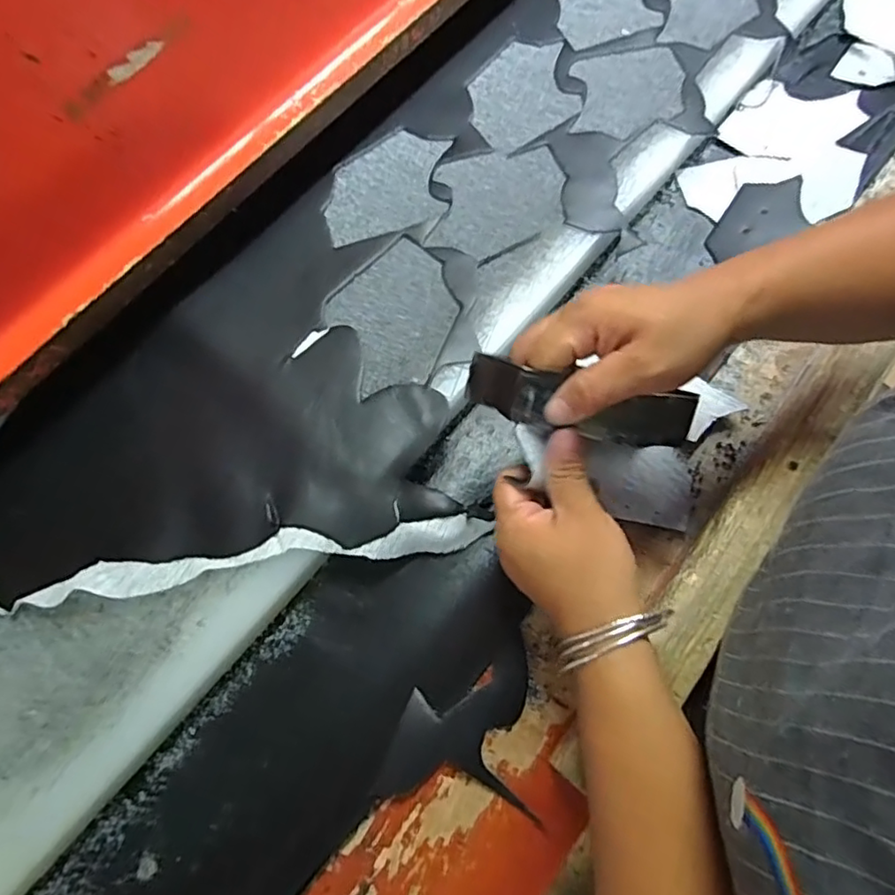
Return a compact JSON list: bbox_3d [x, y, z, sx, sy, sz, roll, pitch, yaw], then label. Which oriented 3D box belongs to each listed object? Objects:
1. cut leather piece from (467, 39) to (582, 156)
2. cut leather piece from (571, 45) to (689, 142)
[{"bbox_3d":[0.071,-0.333,0.560,0.123,0.004,0.104,-36,75,-10],"label":"cut leather piece"},{"bbox_3d":[0.169,-0.334,0.555,0.100,0.006,0.111,0,69,0],"label":"cut leather piece"}]

